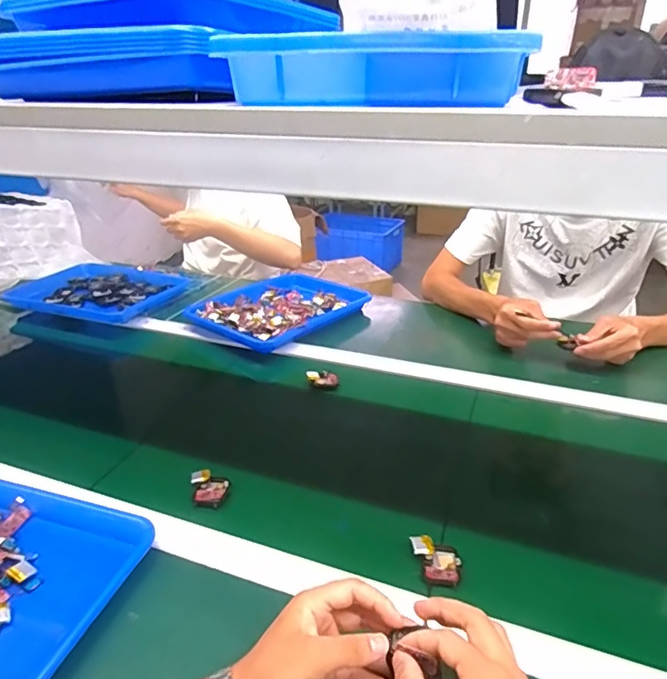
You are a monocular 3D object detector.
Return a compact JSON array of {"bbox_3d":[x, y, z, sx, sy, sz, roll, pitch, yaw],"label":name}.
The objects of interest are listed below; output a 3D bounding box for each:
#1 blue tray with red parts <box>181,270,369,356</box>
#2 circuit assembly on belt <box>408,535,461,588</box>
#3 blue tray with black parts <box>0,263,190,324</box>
[{"bbox_3d":[-0.103,-0.075,1.068,0.258,0.036,0.322,19,32,34],"label":"blue tray with red parts"},{"bbox_3d":[0.102,0.221,0.511,0.048,0.014,0.047,-1,29,1],"label":"circuit assembly on belt"},{"bbox_3d":[-0.524,-0.112,1.166,0.369,0.048,0.249,10,28,19],"label":"blue tray with black parts"}]

